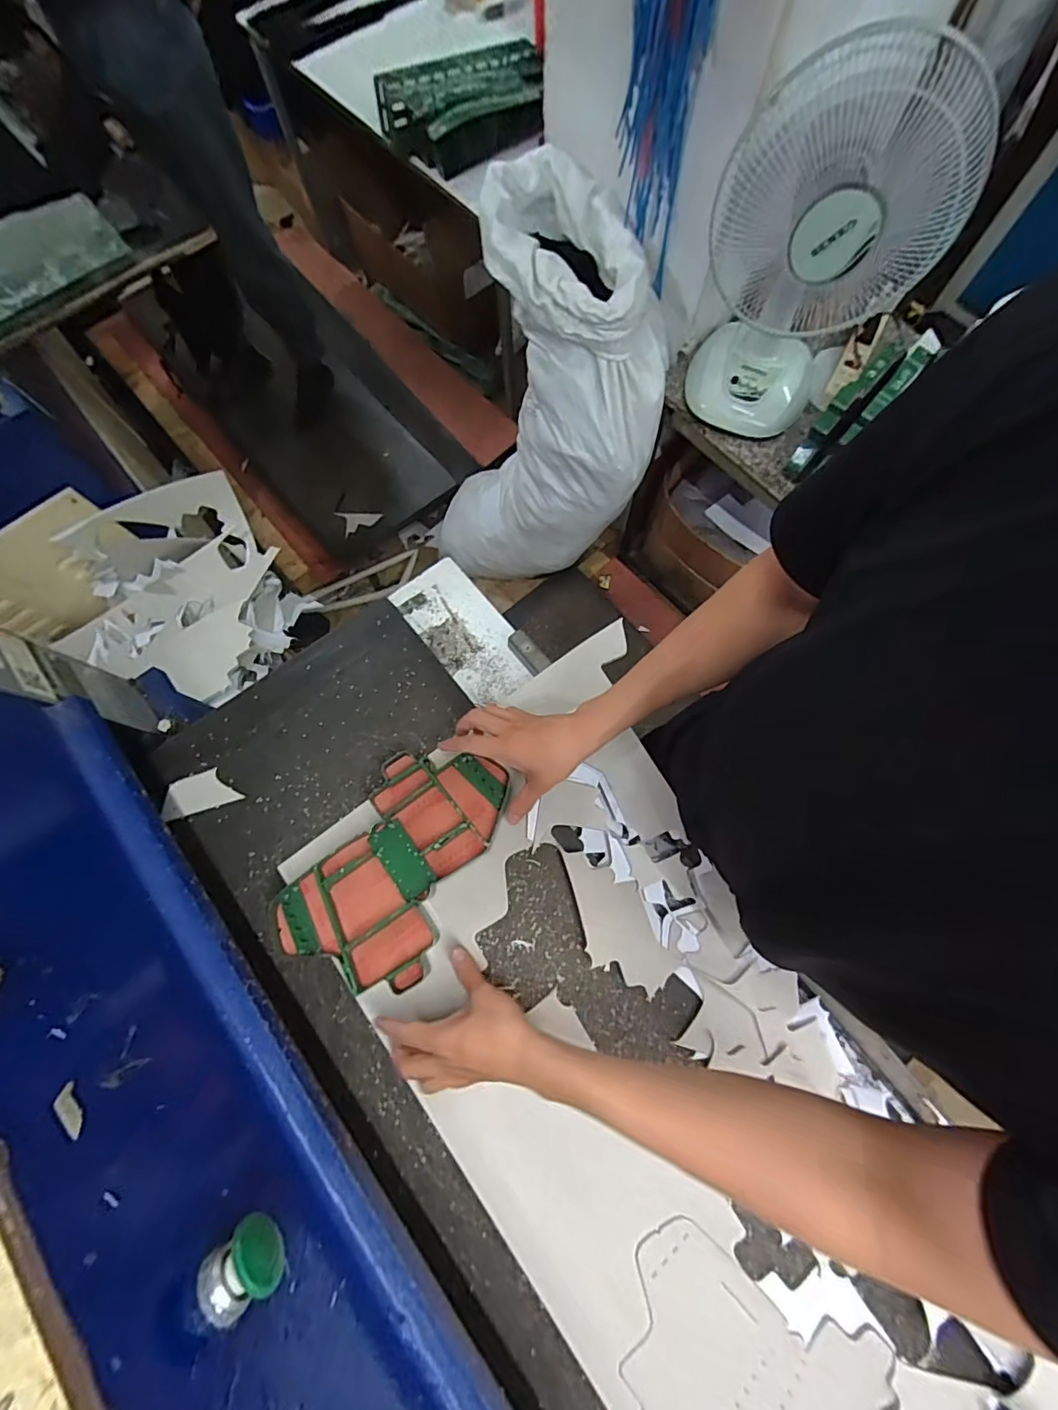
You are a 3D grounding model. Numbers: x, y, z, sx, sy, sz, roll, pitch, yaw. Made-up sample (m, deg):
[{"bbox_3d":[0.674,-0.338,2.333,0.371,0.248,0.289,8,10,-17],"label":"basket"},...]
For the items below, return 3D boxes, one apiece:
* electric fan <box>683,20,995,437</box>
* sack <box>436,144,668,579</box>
[{"bbox_3d":[0.506,-0.776,0.913,0.324,0.518,0.303,32,79,7],"label":"electric fan"},{"bbox_3d":[0.015,-0.741,1.355,0.595,0.813,0.484,10,77,2],"label":"sack"}]

